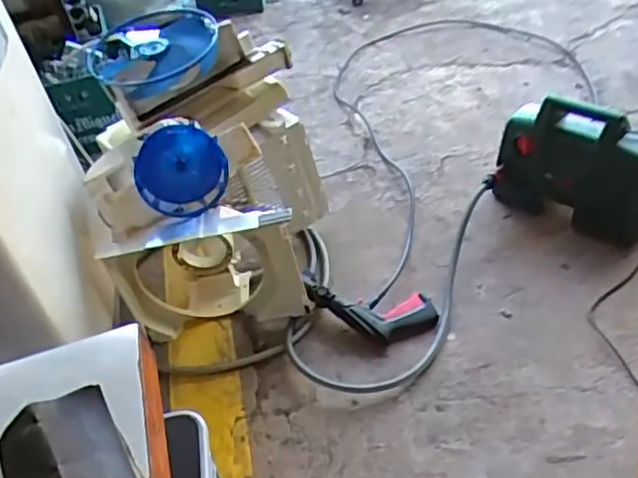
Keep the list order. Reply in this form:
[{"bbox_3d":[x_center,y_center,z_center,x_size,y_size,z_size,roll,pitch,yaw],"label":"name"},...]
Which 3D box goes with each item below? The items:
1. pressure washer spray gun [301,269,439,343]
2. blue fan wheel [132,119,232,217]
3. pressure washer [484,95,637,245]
[{"bbox_3d":[0.102,0.148,1.423,0.295,0.057,0.133,4,43,15],"label":"pressure washer spray gun"},{"bbox_3d":[-0.271,-0.136,1.289,0.177,0.186,0.072,-17,6,-10],"label":"blue fan wheel"},{"bbox_3d":[0.600,-0.163,1.531,0.349,0.267,0.183,13,46,23],"label":"pressure washer"}]

